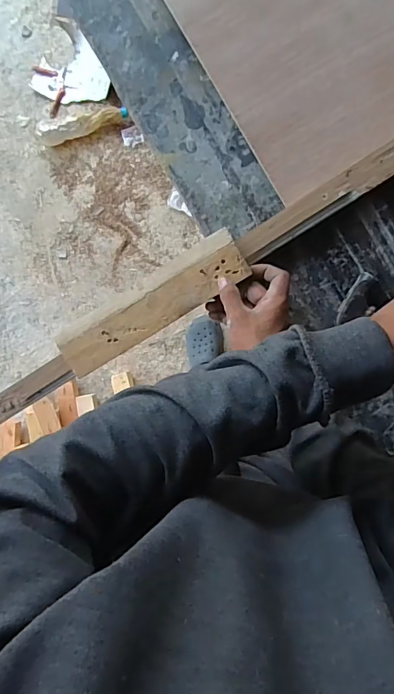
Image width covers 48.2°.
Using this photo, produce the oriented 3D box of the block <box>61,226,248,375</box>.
[{"bbox_3d":[-0.057,-0.051,0.542,0.252,0.019,0.060,-32,84,8],"label":"block"}]

